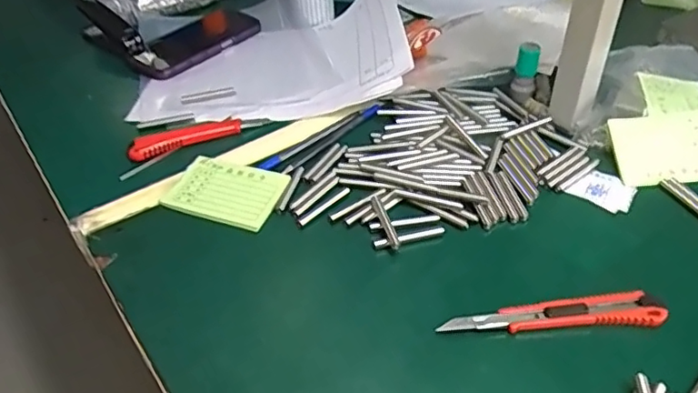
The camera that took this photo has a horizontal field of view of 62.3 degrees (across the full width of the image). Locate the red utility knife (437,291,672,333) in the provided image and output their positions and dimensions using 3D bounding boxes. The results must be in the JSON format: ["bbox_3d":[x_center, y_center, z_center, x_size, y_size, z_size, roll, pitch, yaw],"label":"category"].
[{"bbox_3d":[0.139,0.081,0.397,0.150,0.010,0.023,-4,41,-1],"label":"red utility knife"}]

